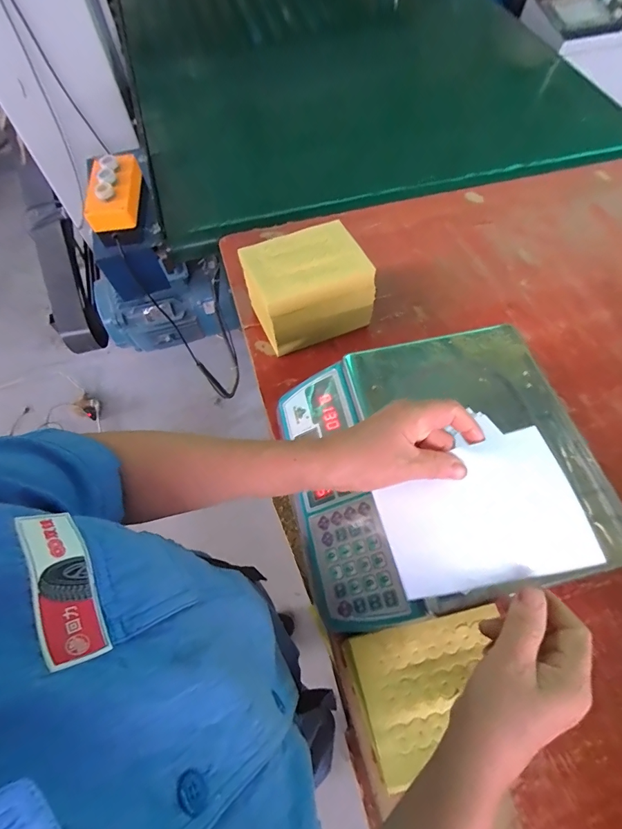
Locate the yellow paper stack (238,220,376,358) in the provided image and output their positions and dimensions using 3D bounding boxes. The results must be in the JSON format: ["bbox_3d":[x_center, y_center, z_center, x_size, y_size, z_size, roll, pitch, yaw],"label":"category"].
[{"bbox_3d":[-0.008,-0.191,0.580,0.175,0.118,0.120,-20,64,-10],"label":"yellow paper stack"}]

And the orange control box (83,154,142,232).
[{"bbox_3d":[-0.346,-0.395,0.674,0.084,0.058,0.152,-10,62,-5],"label":"orange control box"}]

